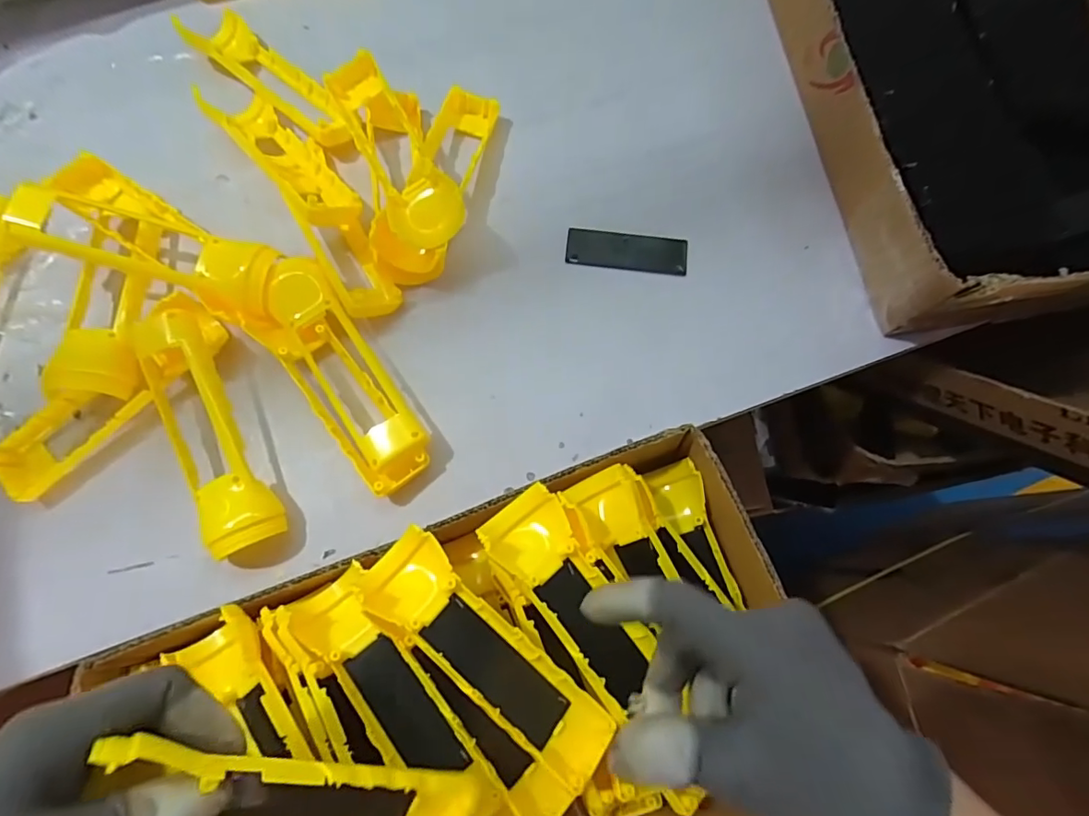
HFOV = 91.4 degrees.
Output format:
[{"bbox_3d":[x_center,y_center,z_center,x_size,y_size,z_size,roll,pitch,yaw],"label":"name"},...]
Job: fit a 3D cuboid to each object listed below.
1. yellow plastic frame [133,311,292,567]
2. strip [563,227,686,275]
[{"bbox_3d":[-0.226,0.012,0.351,0.057,0.041,0.175,-28,77,-7],"label":"yellow plastic frame"},{"bbox_3d":[0.063,-0.121,0.406,0.091,0.004,0.033,7,75,1],"label":"strip"}]

